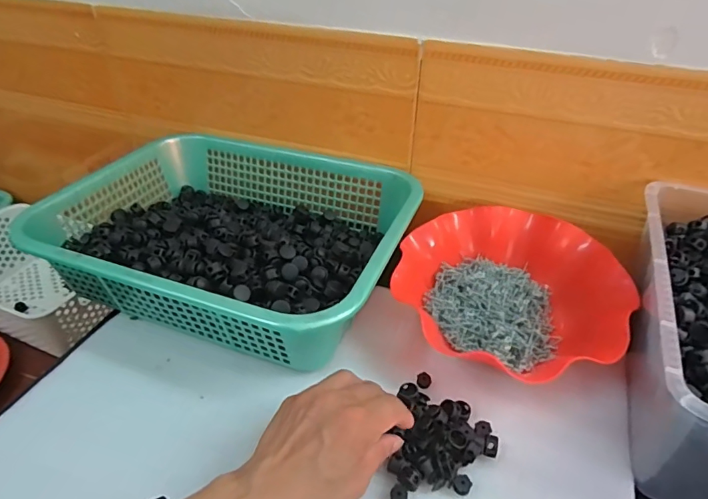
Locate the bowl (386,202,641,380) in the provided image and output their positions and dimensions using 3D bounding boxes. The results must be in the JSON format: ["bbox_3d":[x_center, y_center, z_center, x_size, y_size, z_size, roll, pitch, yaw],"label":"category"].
[{"bbox_3d":[0.156,0.037,0.493,0.211,0.057,0.201,1,41,-1],"label":"bowl"}]

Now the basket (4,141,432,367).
[{"bbox_3d":[-0.136,-0.027,0.546,0.387,0.103,0.298,15,43,15],"label":"basket"}]

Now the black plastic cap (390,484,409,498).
[{"bbox_3d":[0.035,0.190,0.358,0.013,0.008,0.013,1,41,-1],"label":"black plastic cap"}]

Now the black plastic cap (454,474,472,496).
[{"bbox_3d":[0.085,0.185,0.365,0.013,0.009,0.014,1,41,-1],"label":"black plastic cap"}]

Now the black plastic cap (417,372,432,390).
[{"bbox_3d":[0.068,0.124,0.443,0.015,0.010,0.012,-7,42,-9],"label":"black plastic cap"}]

